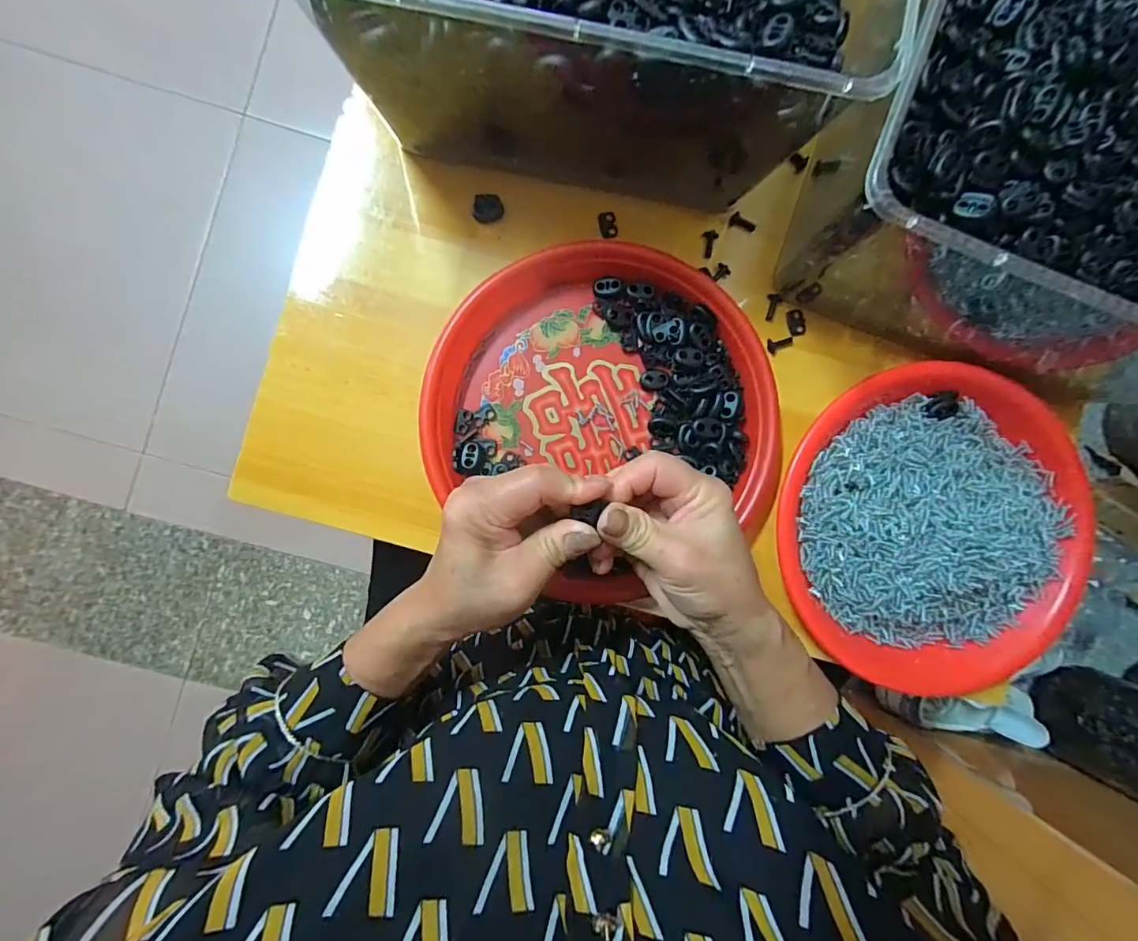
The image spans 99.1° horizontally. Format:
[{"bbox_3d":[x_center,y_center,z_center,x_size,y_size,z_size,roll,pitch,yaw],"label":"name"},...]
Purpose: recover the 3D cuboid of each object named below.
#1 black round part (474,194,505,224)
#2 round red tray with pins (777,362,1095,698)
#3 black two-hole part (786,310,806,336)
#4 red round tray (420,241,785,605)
[{"bbox_3d":[-0.057,-0.187,0.346,0.021,0.004,0.020,0,89,-3],"label":"black round part"},{"bbox_3d":[0.261,0.042,0.342,0.231,0.035,0.217,0,89,-3],"label":"round red tray with pins"},{"bbox_3d":[0.169,-0.109,0.359,0.013,0.004,0.019,-8,90,-3],"label":"black two-hole part"},{"bbox_3d":[0.026,-0.038,0.343,0.239,0.034,0.227,0,89,-3],"label":"red round tray"}]

